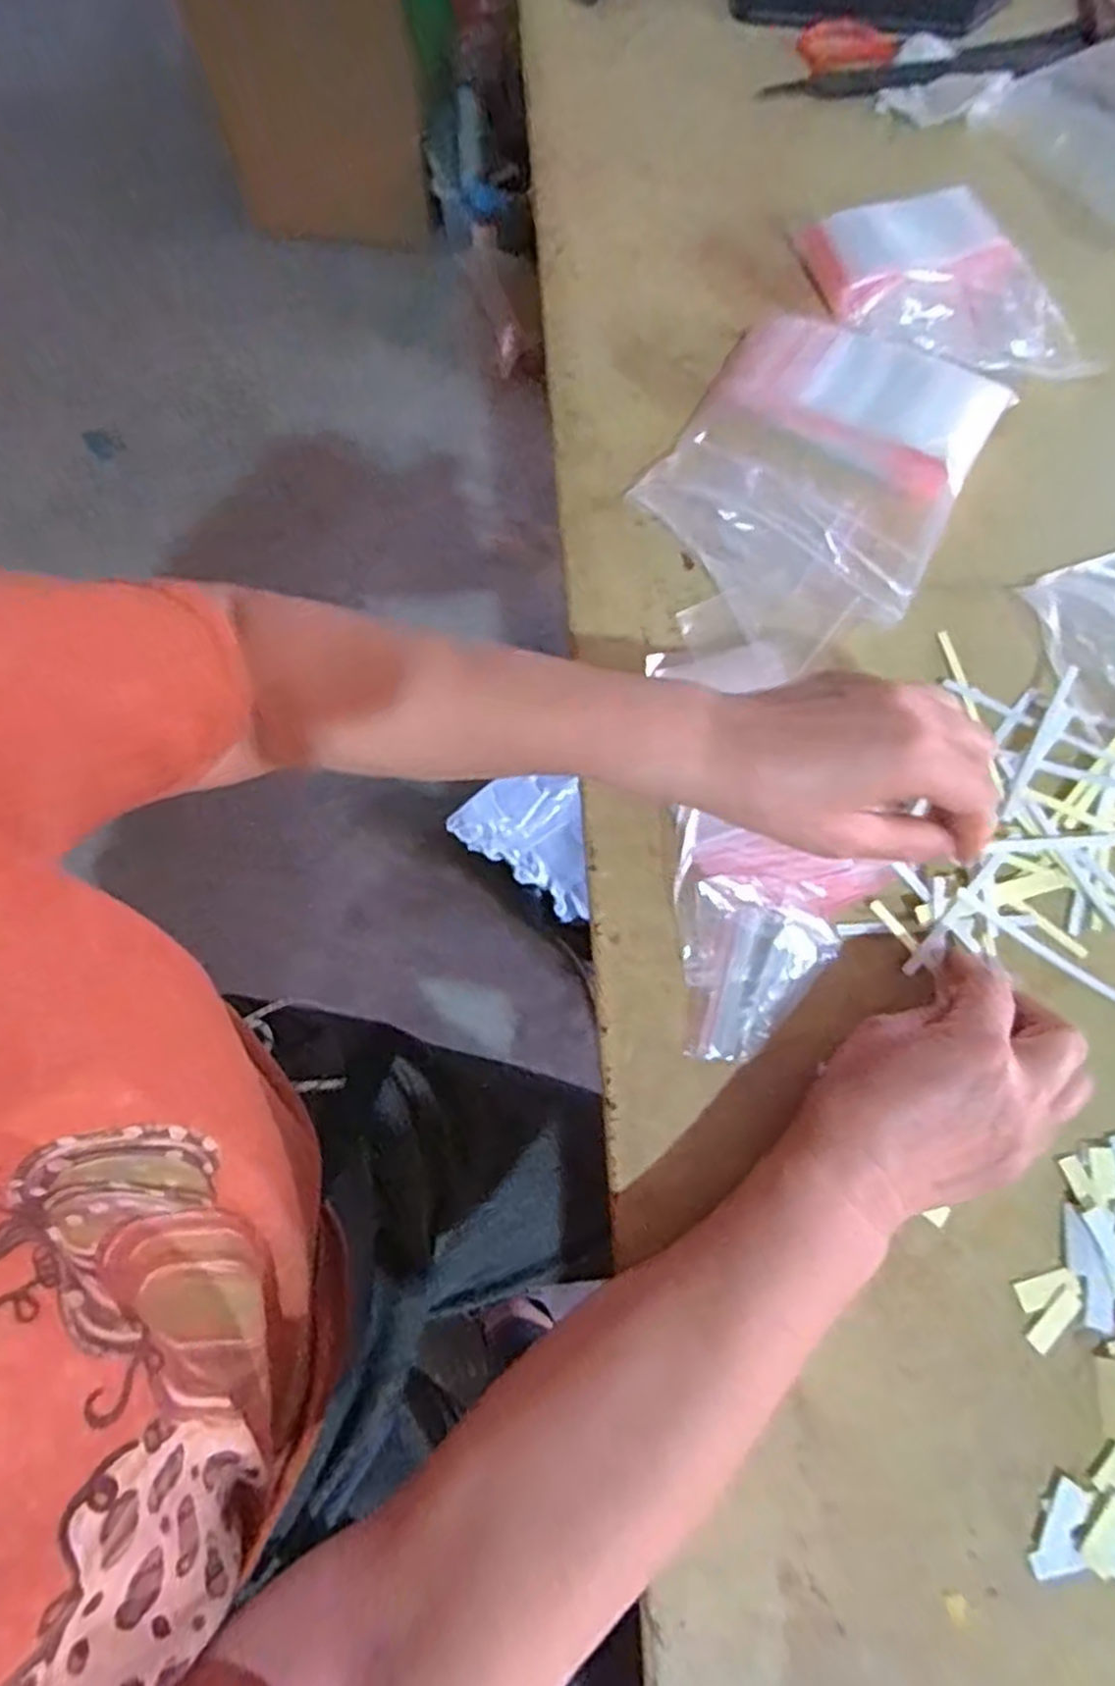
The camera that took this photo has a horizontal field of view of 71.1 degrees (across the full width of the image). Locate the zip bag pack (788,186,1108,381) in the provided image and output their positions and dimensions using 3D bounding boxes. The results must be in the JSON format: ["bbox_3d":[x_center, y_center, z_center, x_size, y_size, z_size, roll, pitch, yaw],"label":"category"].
[{"bbox_3d":[0.254,-0.361,0.515,0.135,0.035,0.161,-18,72,-8],"label":"zip bag pack"}]

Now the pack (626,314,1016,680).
[{"bbox_3d":[0.149,-0.216,0.456,0.159,0.032,0.210,31,72,9],"label":"pack"}]

